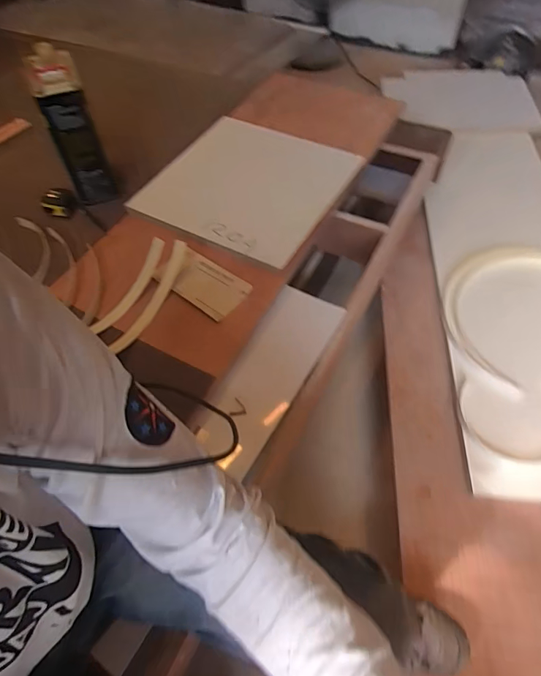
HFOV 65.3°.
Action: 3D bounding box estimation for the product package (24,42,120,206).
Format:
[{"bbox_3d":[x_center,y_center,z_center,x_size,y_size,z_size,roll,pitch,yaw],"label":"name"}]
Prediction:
[{"bbox_3d":[-0.413,-0.437,0.897,0.089,0.253,0.150,-20,57,-11],"label":"product package"}]

